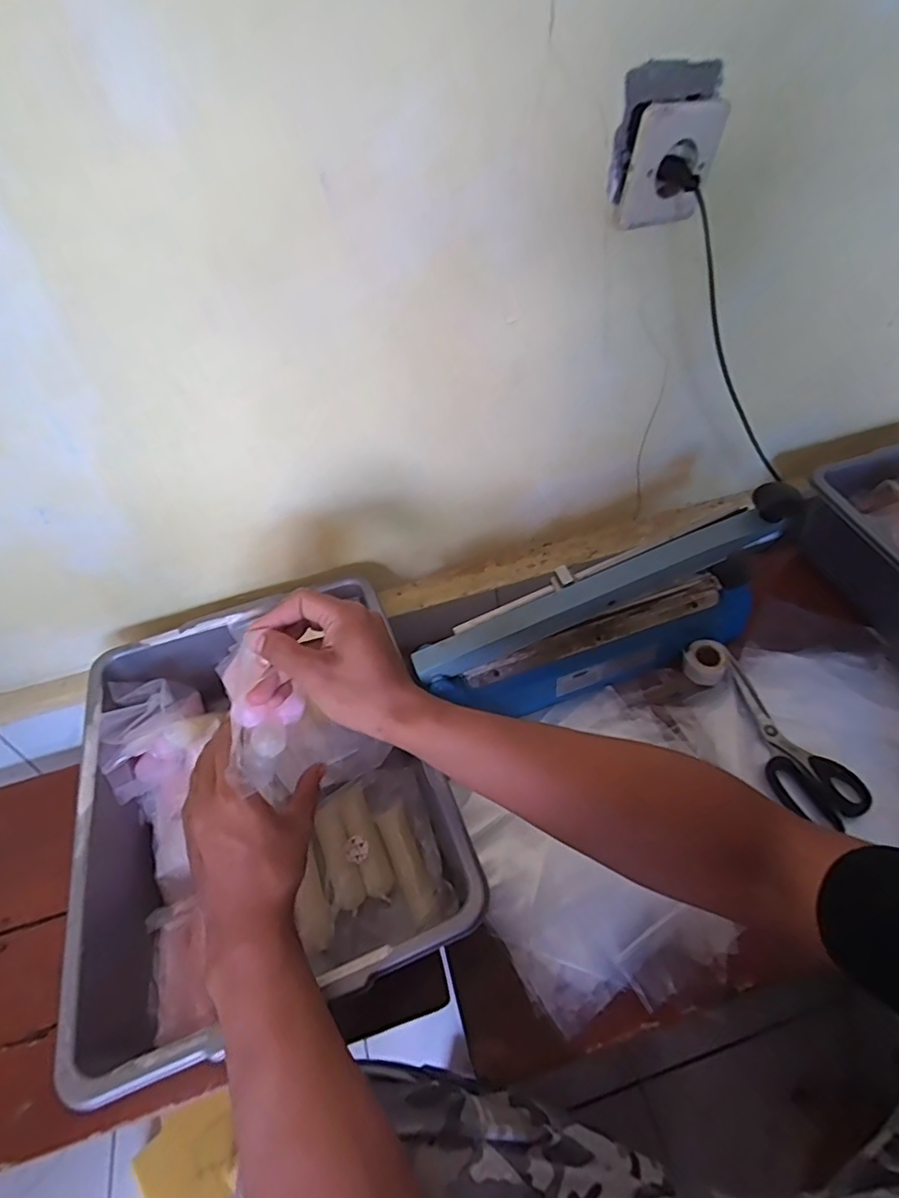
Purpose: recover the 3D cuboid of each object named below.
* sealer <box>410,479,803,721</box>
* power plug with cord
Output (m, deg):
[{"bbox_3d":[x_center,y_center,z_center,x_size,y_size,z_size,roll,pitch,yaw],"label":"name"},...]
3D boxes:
[{"bbox_3d":[0.154,0.013,0.588,0.381,0.188,0.070,-17,50,-8],"label":"sealer"},{"bbox_3d":[0.272,-0.239,0.541,0.026,0.355,0.049,-13,43,33],"label":"power plug with cord"}]

